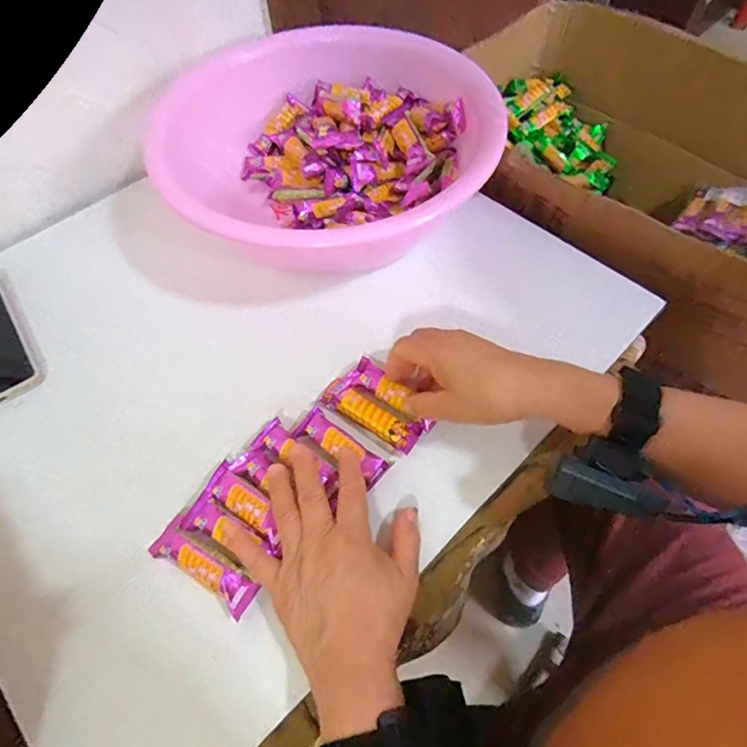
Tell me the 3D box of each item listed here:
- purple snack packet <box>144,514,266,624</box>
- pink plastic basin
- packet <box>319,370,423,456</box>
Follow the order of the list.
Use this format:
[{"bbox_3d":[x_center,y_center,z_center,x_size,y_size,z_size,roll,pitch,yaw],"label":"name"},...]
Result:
[{"bbox_3d":[-0.125,0.138,0.357,0.090,0.020,0.031,27,64,17],"label":"purple snack packet"},{"bbox_3d":[-0.048,-0.236,0.519,0.331,0.089,0.325,-1,59,2],"label":"pink plastic basin"},{"bbox_3d":[-0.001,0.033,0.418,0.091,0.015,0.035,34,66,20],"label":"packet"}]

